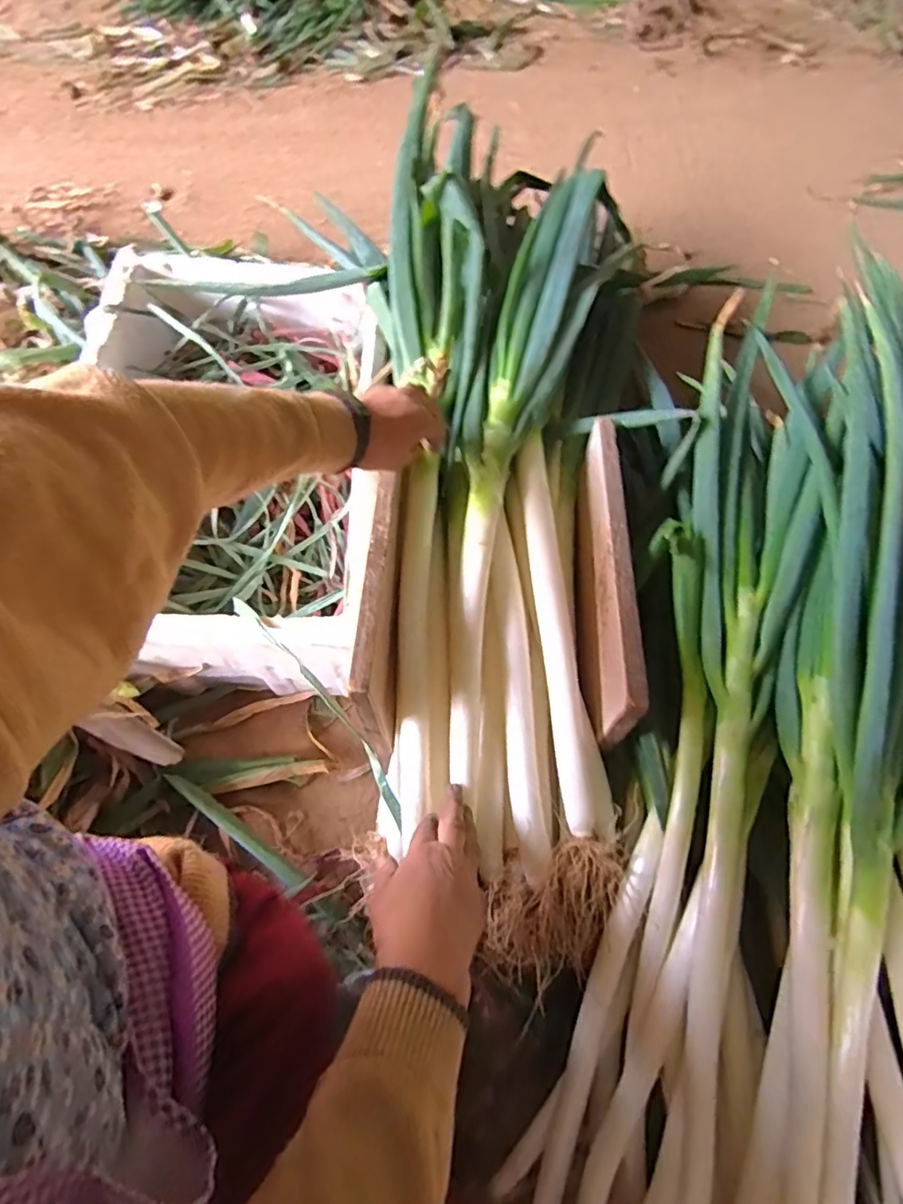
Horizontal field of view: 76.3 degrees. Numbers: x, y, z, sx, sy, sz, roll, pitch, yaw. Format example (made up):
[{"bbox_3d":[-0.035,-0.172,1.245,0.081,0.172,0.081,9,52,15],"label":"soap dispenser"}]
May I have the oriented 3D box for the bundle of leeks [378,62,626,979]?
[{"bbox_3d":[0.064,-0.128,0.647,0.280,0.177,0.906,2,74,-2],"label":"bundle of leeks"}]

